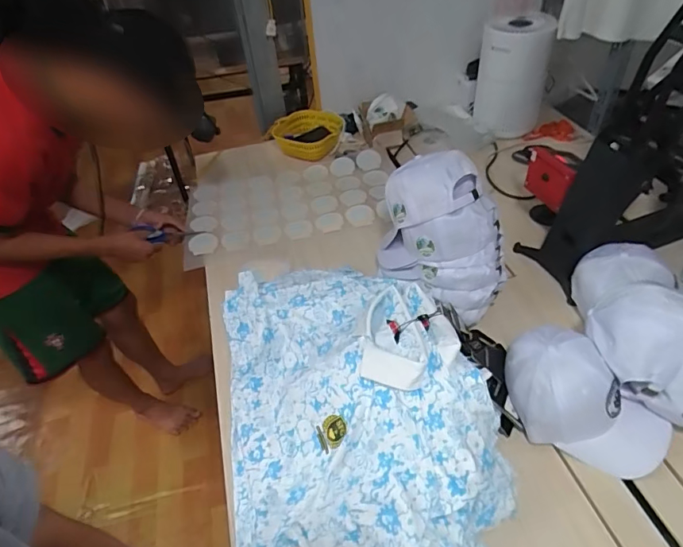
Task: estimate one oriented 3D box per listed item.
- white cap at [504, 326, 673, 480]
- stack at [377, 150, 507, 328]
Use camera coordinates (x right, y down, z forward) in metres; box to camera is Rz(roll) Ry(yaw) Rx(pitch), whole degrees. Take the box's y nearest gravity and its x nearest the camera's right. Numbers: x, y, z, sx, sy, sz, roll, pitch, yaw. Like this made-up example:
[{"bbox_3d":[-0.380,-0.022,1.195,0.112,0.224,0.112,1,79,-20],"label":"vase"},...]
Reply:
[{"bbox_3d":[0.390,0.196,0.738,0.245,0.118,0.157,14,48,21],"label":"white cap"},{"bbox_3d":[0.195,-0.082,0.877,0.158,0.244,0.232,-31,49,-24],"label":"stack"}]

